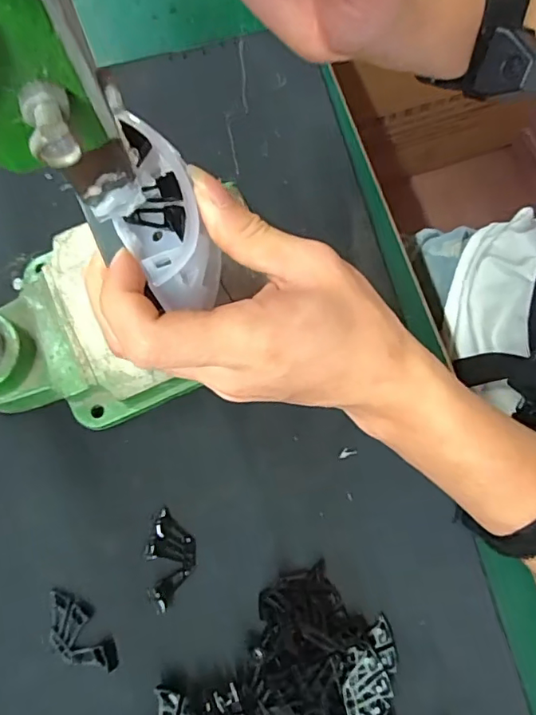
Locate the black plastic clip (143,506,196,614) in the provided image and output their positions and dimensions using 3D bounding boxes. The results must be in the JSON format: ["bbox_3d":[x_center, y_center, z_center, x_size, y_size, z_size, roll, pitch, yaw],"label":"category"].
[{"bbox_3d":[-0.056,0.114,0.312,0.028,0.004,0.052,-10,77,-1],"label":"black plastic clip"}]

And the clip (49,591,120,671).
[{"bbox_3d":[-0.106,0.154,0.303,0.025,0.007,0.053,-44,80,-9],"label":"clip"}]

